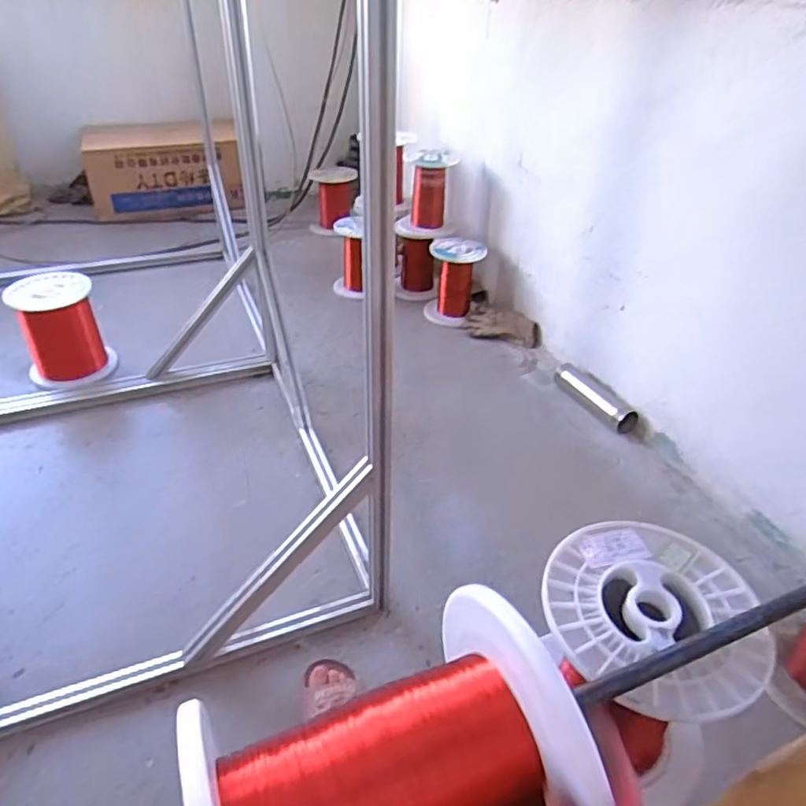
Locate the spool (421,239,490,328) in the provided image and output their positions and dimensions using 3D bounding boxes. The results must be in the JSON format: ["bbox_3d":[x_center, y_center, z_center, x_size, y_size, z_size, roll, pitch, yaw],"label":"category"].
[{"bbox_3d":[0.158,-0.379,1.859,0.159,0.216,0.169,2,38,-1],"label":"spool"}]

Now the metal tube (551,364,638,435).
[{"bbox_3d":[0.477,-0.014,1.523,0.072,0.050,0.262,-17,40,-23],"label":"metal tube"}]

